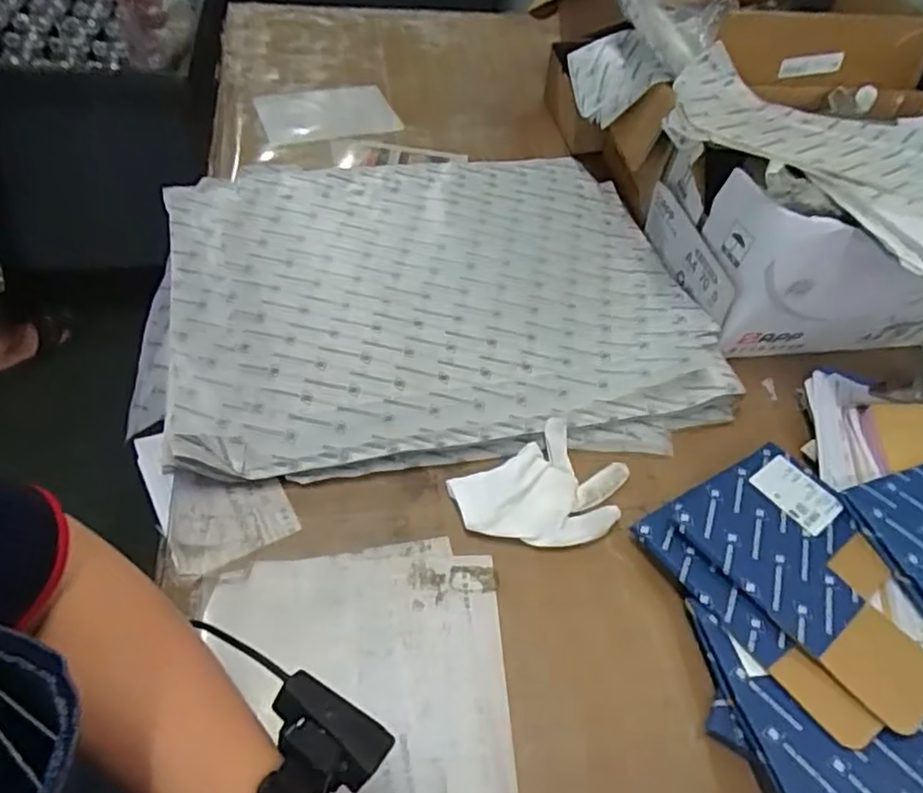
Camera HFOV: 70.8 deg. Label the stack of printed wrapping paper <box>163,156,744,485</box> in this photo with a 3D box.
[{"bbox_3d":[-0.042,-0.140,0.780,0.611,0.064,0.499,-4,52,-11],"label":"stack of printed wrapping paper"}]

